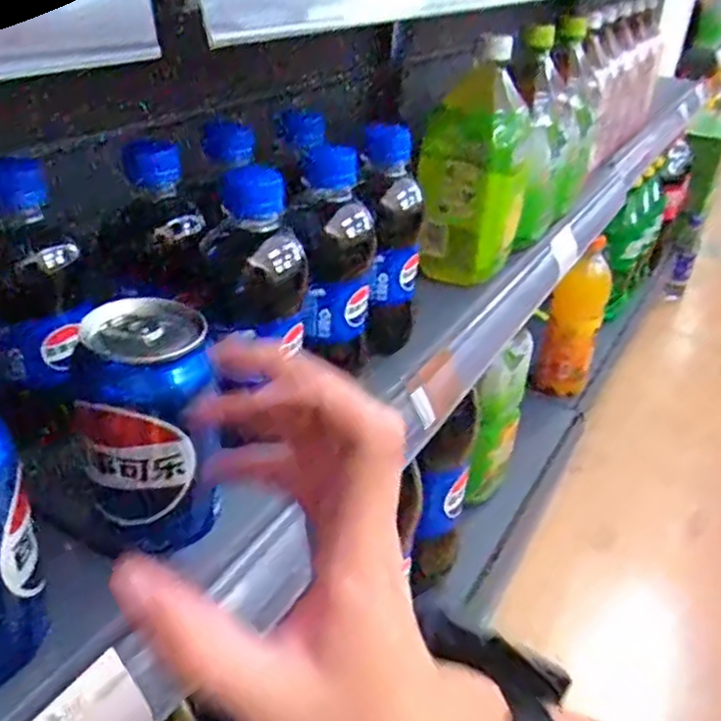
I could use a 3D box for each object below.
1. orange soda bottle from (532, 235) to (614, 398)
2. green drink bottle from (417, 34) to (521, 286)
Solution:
[{"bbox_3d":[0.359,-0.063,1.200,0.085,0.263,0.073,16,33,18],"label":"orange soda bottle"},{"bbox_3d":[0.098,-0.168,0.611,0.072,0.186,0.071,18,34,20],"label":"green drink bottle"}]

